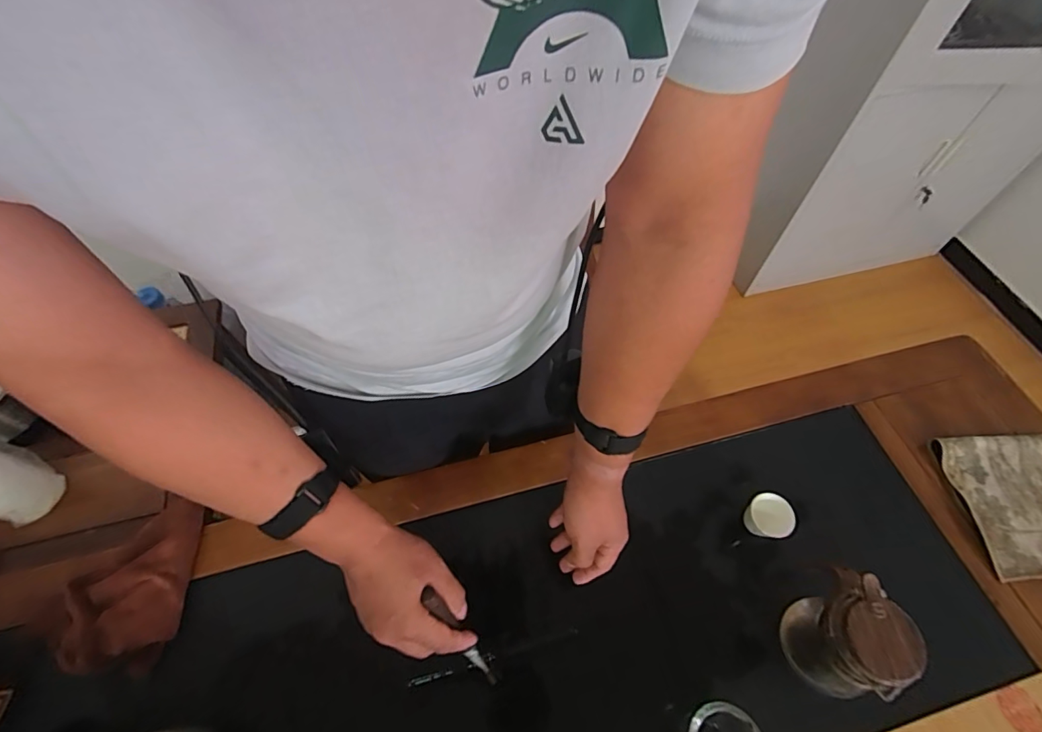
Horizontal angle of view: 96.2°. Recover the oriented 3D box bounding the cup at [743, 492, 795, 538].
[{"bbox_3d":[0.320,0.199,0.611,0.050,0.051,0.055,-1,59,2],"label":"cup"}]

